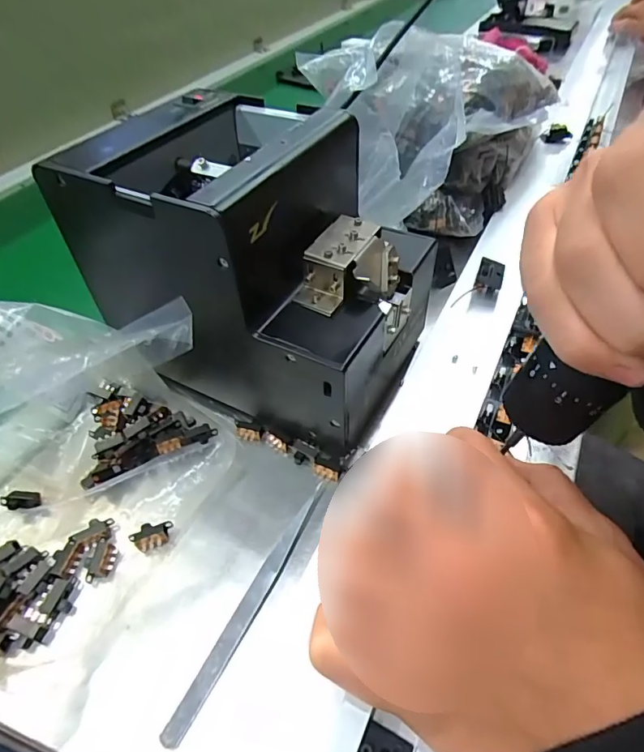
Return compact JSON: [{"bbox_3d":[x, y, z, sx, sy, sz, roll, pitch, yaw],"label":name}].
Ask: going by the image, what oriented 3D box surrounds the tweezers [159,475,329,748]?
[{"bbox_3d":[-0.031,0.106,0.225,0.008,0.009,0.129,22,52,22],"label":"tweezers"}]

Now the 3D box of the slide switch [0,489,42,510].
[{"bbox_3d":[-0.170,0.071,0.264,0.021,0.008,0.011,1,47,4],"label":"slide switch"}]

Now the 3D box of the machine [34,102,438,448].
[{"bbox_3d":[-0.023,-0.066,0.285,0.151,0.142,0.128,20,51,20],"label":"machine"}]

